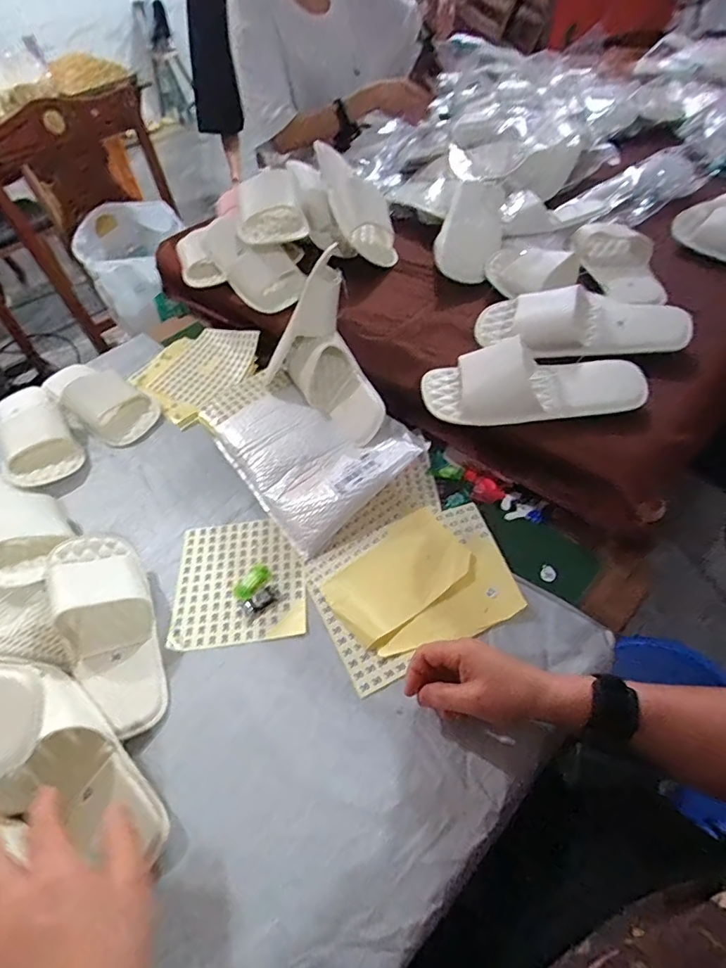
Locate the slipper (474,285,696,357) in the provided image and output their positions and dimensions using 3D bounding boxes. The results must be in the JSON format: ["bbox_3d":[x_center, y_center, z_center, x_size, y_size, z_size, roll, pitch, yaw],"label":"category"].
[{"bbox_3d":[0.285,-0.222,0.677,0.253,0.057,0.110,2,51,8],"label":"slipper"}]

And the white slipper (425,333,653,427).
[{"bbox_3d":[0.202,-0.125,0.606,0.257,0.068,0.097,1,50,7],"label":"white slipper"}]

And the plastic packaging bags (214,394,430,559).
[{"bbox_3d":[-0.079,-0.055,0.725,0.210,0.027,0.277,-41,55,-12],"label":"plastic packaging bags"}]

